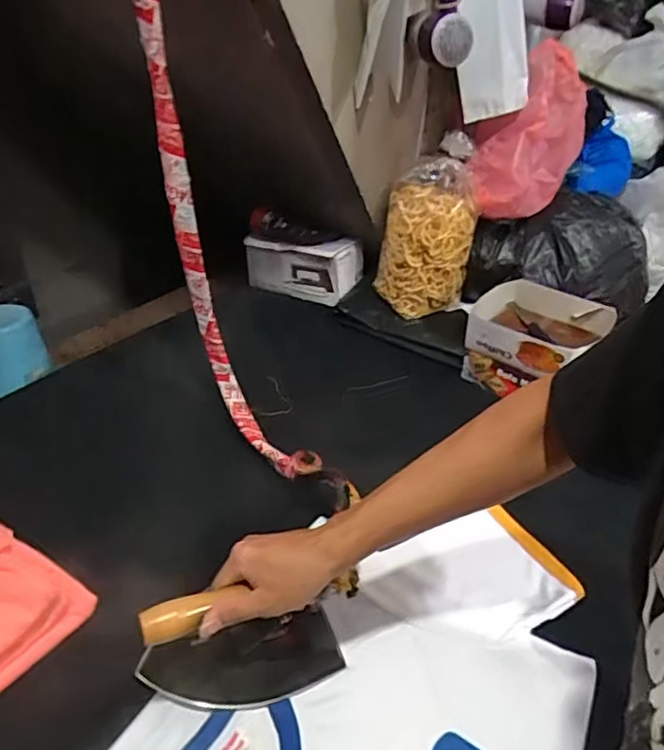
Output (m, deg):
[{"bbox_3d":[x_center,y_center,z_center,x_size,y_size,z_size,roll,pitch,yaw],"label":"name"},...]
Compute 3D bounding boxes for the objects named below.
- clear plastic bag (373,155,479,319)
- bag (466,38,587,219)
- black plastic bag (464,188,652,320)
[{"bbox_3d":[0.191,-0.276,1.176,0.162,0.282,0.140,-12,38,-21],"label":"clear plastic bag"},{"bbox_3d":[0.379,-0.463,1.123,0.189,0.266,0.221,17,37,19],"label":"bag"},{"bbox_3d":[0.464,-0.242,1.176,0.373,0.173,0.180,-5,36,-12],"label":"black plastic bag"}]

